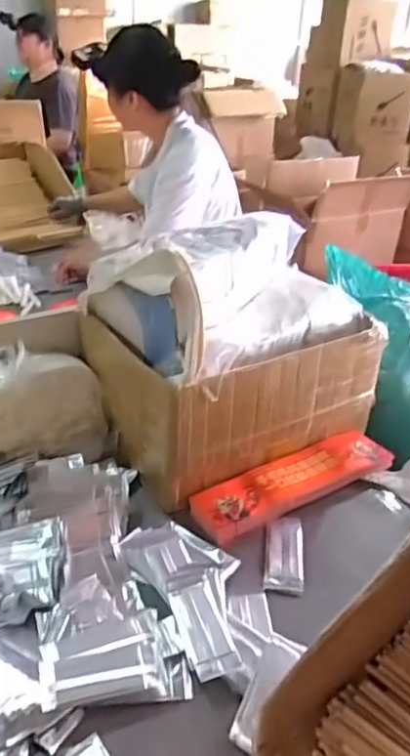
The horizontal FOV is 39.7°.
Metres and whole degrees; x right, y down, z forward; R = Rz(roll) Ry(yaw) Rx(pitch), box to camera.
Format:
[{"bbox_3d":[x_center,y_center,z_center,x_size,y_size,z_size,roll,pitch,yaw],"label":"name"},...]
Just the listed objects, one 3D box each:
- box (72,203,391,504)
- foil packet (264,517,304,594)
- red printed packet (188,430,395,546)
[{"bbox_3d":[0.046,-0.062,0.915,0.409,0.304,0.292,-15,36,-27],"label":"box"},{"bbox_3d":[0.107,0.235,0.762,0.050,0.005,0.128,6,32,5],"label":"foil packet"},{"bbox_3d":[0.141,0.155,0.871,0.349,0.030,0.088,-17,37,-29],"label":"red printed packet"}]

